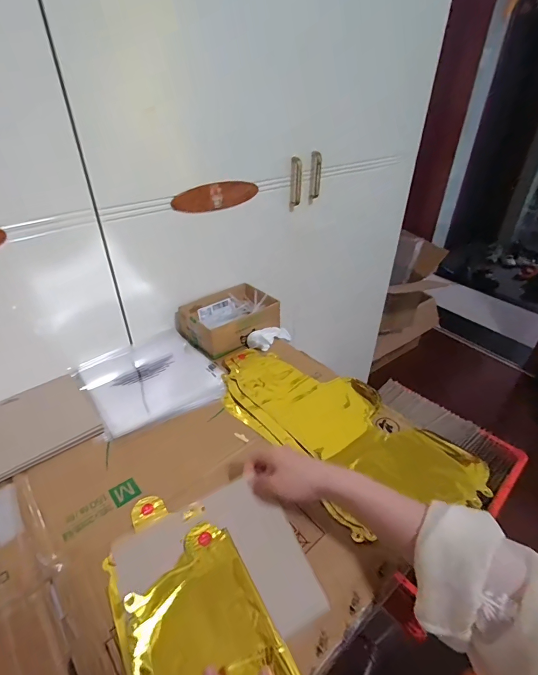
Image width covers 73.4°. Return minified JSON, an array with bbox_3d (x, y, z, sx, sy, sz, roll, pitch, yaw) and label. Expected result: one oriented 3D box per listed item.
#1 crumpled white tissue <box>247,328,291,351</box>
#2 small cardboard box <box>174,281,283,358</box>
[{"bbox_3d":[0.007,-0.002,0.766,0.112,0.037,0.032,-12,34,-43],"label":"crumpled white tissue"},{"bbox_3d":[-0.084,-0.043,0.775,0.190,0.058,0.142,-23,41,-30],"label":"small cardboard box"}]

